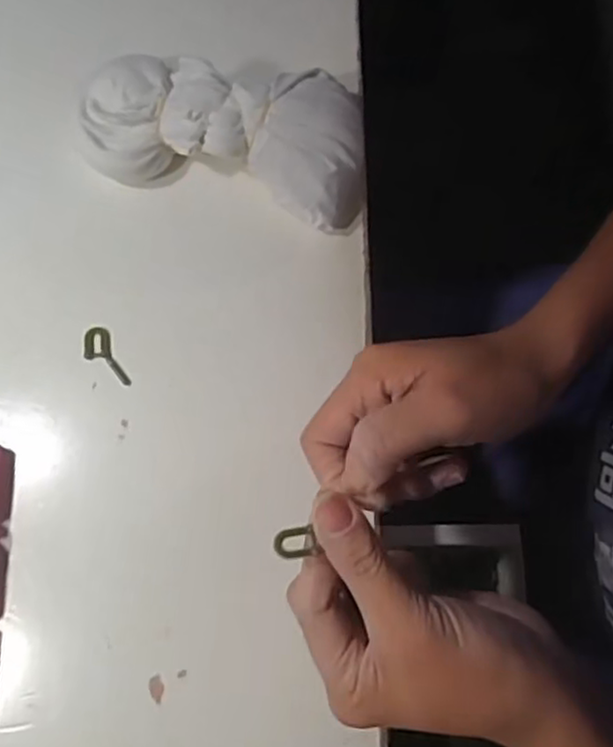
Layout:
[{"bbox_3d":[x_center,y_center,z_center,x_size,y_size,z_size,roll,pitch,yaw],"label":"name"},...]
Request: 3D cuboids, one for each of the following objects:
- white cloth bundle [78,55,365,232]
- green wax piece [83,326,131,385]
[{"bbox_3d":[-0.044,-0.133,0.378,0.163,0.051,0.089,9,75,2],"label":"white cloth bundle"},{"bbox_3d":[-0.108,-0.008,0.367,0.016,0.004,0.037,-26,76,-7],"label":"green wax piece"}]

